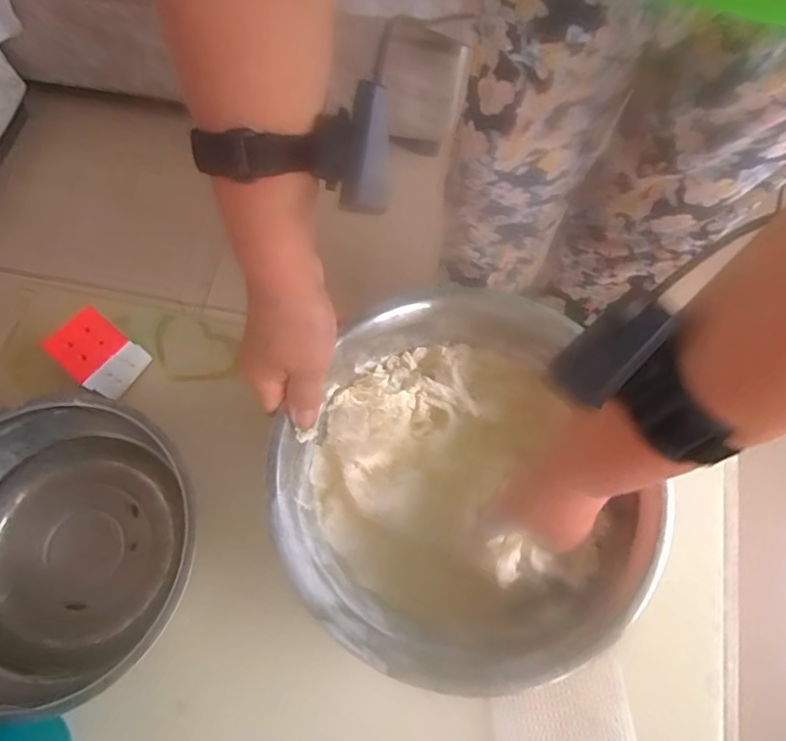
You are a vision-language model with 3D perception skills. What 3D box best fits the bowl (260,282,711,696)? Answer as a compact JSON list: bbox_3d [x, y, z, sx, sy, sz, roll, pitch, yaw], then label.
[{"bbox_3d":[0.051,0.100,0.444,0.265,0.111,0.250,0,68,-1],"label":"bowl"}]

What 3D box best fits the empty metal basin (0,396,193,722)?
[{"bbox_3d":[-0.263,0.142,0.439,0.204,0.079,0.216,0,68,-1],"label":"empty metal basin"}]

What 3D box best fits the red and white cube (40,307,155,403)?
[{"bbox_3d":[-0.269,-0.015,0.511,0.055,0.051,0.055,33,71,12],"label":"red and white cube"}]

